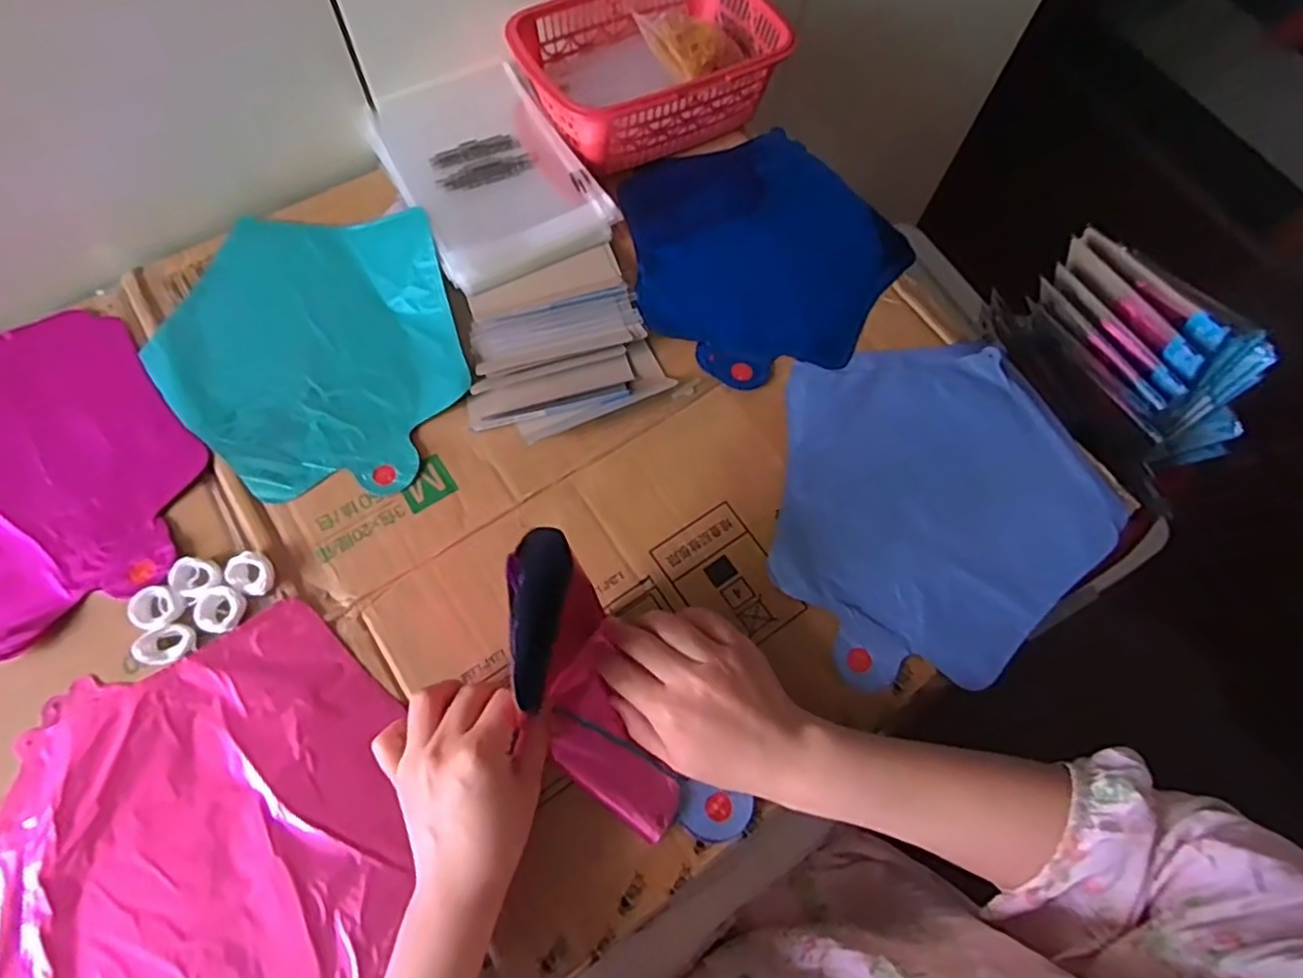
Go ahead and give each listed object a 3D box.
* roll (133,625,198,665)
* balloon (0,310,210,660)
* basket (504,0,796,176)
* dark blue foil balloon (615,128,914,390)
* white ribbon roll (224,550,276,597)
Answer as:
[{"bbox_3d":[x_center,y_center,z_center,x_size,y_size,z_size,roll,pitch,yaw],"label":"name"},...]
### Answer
[{"bbox_3d":[-0.287,0.092,0.405,0.031,0.007,0.022,-21,69,-12],"label":"roll"},{"bbox_3d":[-0.428,-0.011,0.453,0.211,0.011,0.255,-38,74,-17],"label":"balloon"},{"bbox_3d":[0.003,-0.353,0.585,0.223,0.073,0.133,-25,71,-13],"label":"basket"},{"bbox_3d":[0.086,-0.197,0.565,0.224,0.022,0.231,1,67,-3],"label":"dark blue foil balloon"},{"bbox_3d":[-0.248,0.052,0.425,0.029,0.010,0.024,27,68,8],"label":"white ribbon roll"}]

